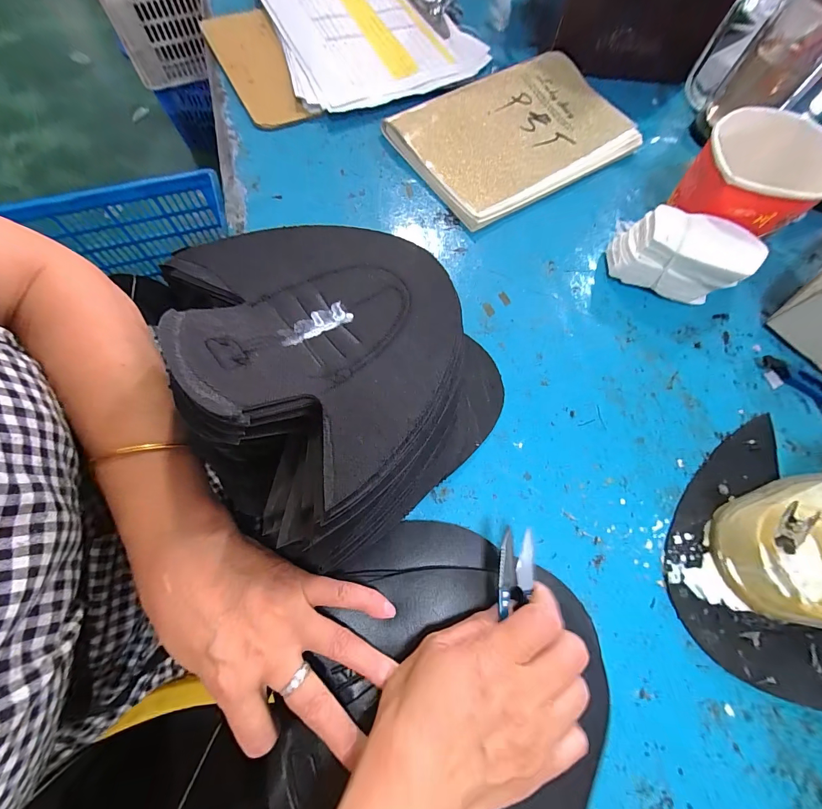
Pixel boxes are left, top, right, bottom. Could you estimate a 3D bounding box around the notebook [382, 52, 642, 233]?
[{"bbox_3d":[0.124,-0.319,0.415,0.261,0.025,0.178,-31,74,-13],"label":"notebook"}]

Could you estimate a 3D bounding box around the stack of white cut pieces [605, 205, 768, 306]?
[{"bbox_3d":[0.251,-0.141,0.340,0.106,0.054,0.056,21,70,5],"label":"stack of white cut pieces"}]

